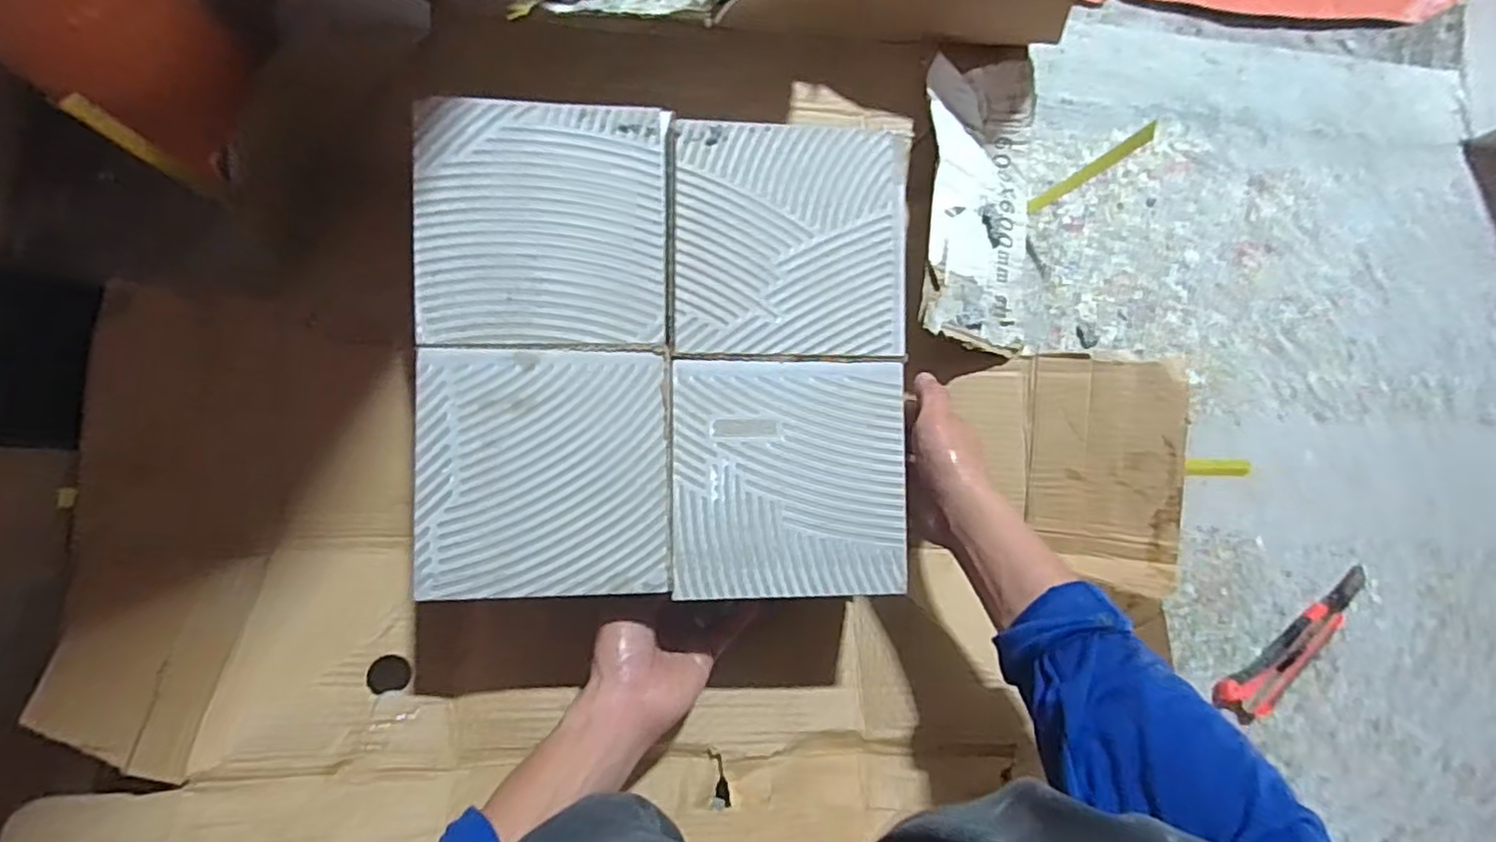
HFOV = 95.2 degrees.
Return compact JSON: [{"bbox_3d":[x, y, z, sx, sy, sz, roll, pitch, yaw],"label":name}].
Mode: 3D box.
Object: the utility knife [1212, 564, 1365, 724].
[{"bbox_3d":[0.499,0.204,0.612,0.185,0.014,0.047,-37,90,-9],"label":"utility knife"}]

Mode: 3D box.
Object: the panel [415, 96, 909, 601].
[{"bbox_3d":[-0.047,-0.042,0.424,0.296,0.019,0.293,1,85,-7],"label":"panel"}]

